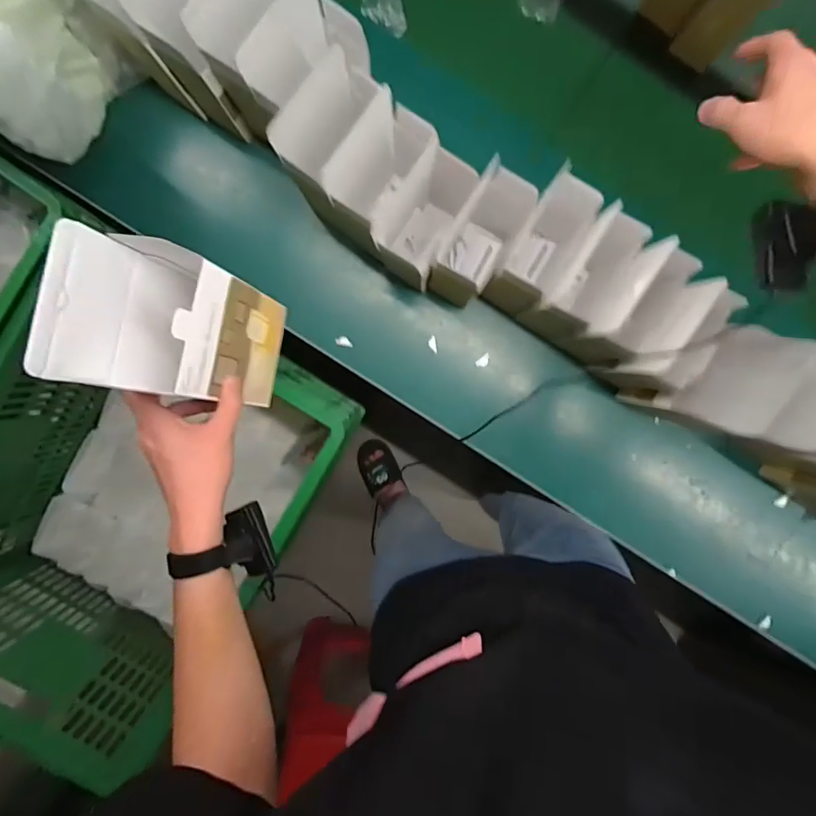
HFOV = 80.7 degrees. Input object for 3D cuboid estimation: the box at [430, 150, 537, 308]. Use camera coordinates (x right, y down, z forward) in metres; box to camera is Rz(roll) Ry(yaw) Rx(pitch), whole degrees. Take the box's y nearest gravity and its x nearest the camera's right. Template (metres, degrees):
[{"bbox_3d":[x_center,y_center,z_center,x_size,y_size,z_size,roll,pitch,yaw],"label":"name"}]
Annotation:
[{"bbox_3d":[0.088,-0.207,0.627,0.065,0.184,0.128,30,93,-4],"label":"box"}]

